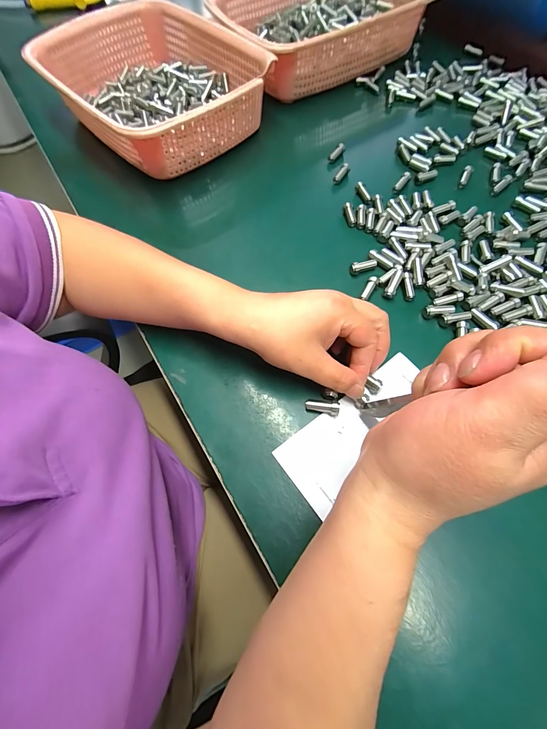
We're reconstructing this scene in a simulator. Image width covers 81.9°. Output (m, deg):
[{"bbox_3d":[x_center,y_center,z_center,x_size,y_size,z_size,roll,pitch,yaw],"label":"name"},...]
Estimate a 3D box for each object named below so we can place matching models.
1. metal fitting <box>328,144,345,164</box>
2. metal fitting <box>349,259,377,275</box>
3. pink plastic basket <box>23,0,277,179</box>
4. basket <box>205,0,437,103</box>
[{"bbox_3d":[0.079,-0.264,0.392,0.008,0.011,0.029,35,71,16],"label":"metal fitting"},{"bbox_3d":[0.091,-0.099,0.315,0.029,0.010,0.008,-21,66,-6],"label":"metal fitting"},{"bbox_3d":[-0.154,-0.364,0.413,0.221,0.065,0.295,-39,69,-13],"label":"pink plastic basket"},{"bbox_3d":[0.062,-0.505,0.463,0.297,0.065,0.232,-30,68,-10],"label":"basket"}]

